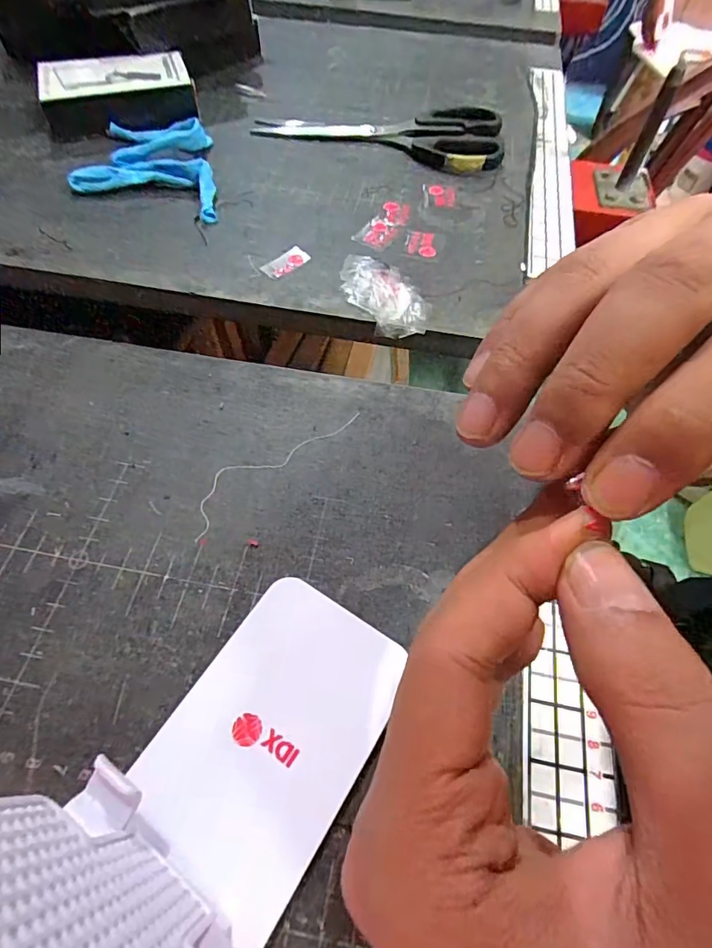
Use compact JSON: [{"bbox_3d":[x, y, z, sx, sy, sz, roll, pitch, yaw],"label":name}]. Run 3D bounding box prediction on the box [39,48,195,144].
[{"bbox_3d":[-0.193,-0.310,0.382,0.112,0.029,0.072,-16,62,-10],"label":"box"}]

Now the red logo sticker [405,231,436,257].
[{"bbox_3d":[0.044,-0.157,0.316,0.020,0.004,0.026,5,60,1],"label":"red logo sticker"}]

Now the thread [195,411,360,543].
[{"bbox_3d":[-0.043,-0.008,0.231,0.100,0.004,0.023,-39,68,-21],"label":"thread"}]

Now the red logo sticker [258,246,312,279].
[{"bbox_3d":[-0.046,-0.138,0.303,0.031,0.004,0.018,-38,68,-21],"label":"red logo sticker"}]

